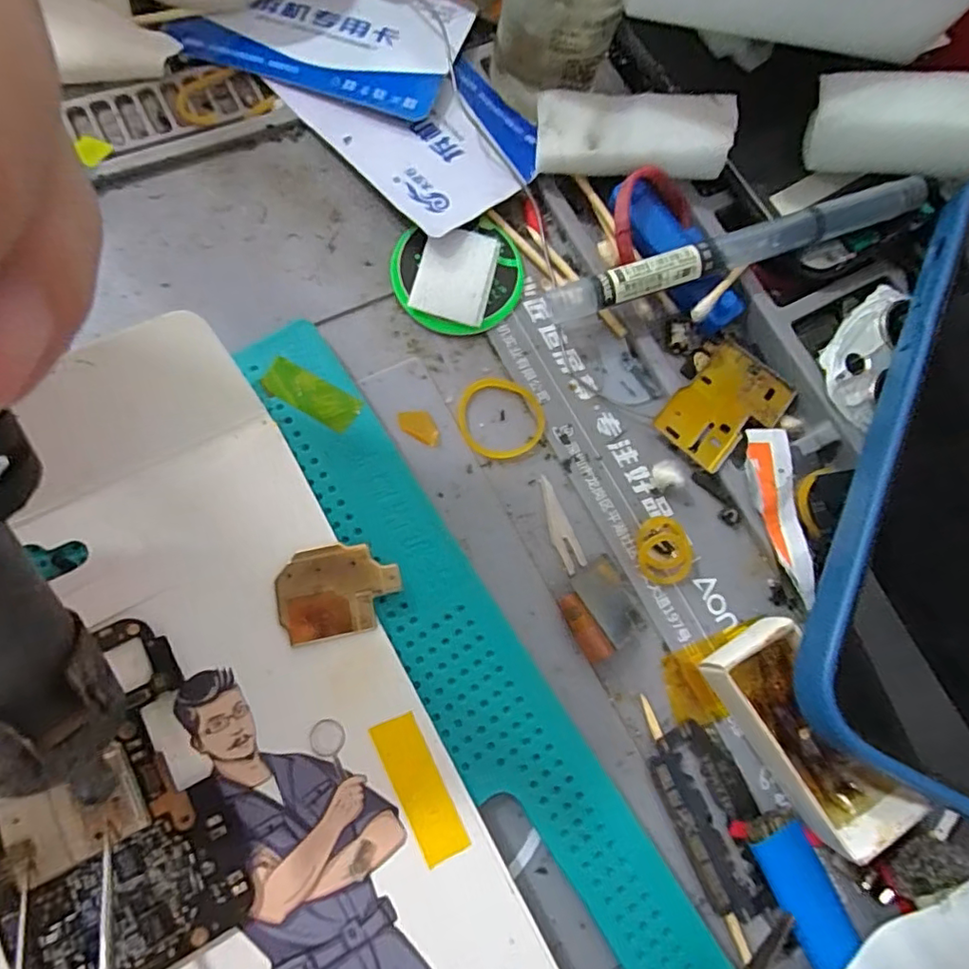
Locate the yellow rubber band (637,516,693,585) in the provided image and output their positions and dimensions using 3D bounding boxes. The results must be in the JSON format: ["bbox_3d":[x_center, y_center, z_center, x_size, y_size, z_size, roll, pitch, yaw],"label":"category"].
[{"bbox_3d":[0.047,0.017,0.149,0.013,0.006,0.017,-16,78,-10],"label":"yellow rubber band"}]

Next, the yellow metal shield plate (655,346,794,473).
[{"bbox_3d":[0.068,-0.022,0.161,0.025,0.004,0.038,42,72,5],"label":"yellow metal shield plate"}]

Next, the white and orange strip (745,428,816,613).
[{"bbox_3d":[0.079,0.008,0.153,0.012,0.004,0.047,-1,76,-7],"label":"white and orange strip"}]

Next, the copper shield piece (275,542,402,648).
[{"bbox_3d":[-0.034,0.024,0.132,0.027,0.004,0.021,-11,77,-9],"label":"copper shield piece"}]

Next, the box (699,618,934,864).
[{"bbox_3d":[0.074,0.057,0.133,0.025,0.017,0.048,-29,81,-13],"label":"box"}]

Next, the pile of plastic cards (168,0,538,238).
[{"bbox_3d":[-0.030,-0.124,0.173,0.105,0.011,0.065,40,75,4],"label":"pile of plastic cards"}]

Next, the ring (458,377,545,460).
[{"bbox_3d":[0.005,-0.019,0.154,0.023,0.004,0.023,2,76,-6],"label":"ring"}]

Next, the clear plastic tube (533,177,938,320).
[{"bbox_3d":[0.071,-0.065,0.160,0.109,0.015,0.011,-16,78,-10],"label":"clear plastic tube"}]

